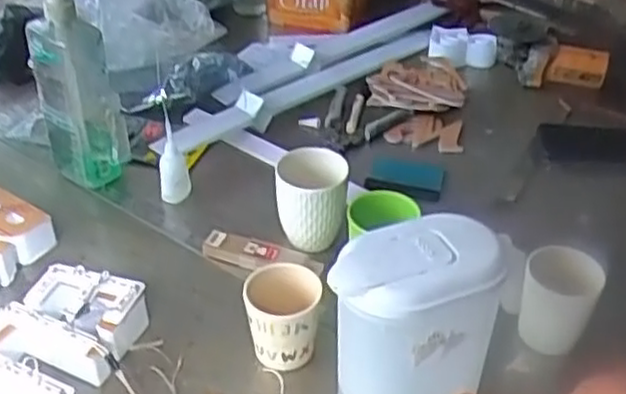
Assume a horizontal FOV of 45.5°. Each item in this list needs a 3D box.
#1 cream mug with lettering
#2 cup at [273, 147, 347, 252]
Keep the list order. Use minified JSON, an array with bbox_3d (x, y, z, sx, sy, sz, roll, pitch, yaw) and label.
[{"bbox_3d":[-0.030,0.121,0.736,0.073,0.089,0.068,-2,38,-5],"label":"cream mug with lettering"},{"bbox_3d":[-0.003,0.011,0.873,0.080,0.117,0.081,4,38,2],"label":"cup"}]

